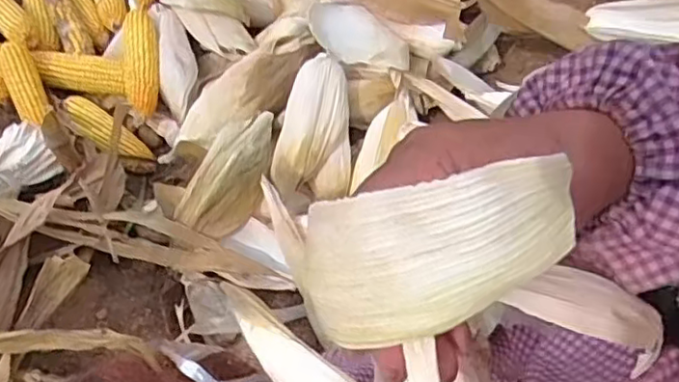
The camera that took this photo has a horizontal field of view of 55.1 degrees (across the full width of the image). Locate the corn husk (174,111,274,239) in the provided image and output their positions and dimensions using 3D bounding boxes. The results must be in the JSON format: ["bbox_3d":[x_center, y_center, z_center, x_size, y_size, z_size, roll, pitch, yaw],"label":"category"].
[{"bbox_3d":[-0.142,-0.026,0.895,0.079,0.060,0.193,21,60,15],"label":"corn husk"}]

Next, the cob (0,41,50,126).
[{"bbox_3d":[-0.488,-0.166,1.007,0.052,0.040,0.165,-24,59,-13],"label":"cob"}]

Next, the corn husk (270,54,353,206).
[{"bbox_3d":[-0.034,-0.089,0.927,0.112,0.050,0.219,11,78,-34],"label":"corn husk"}]

